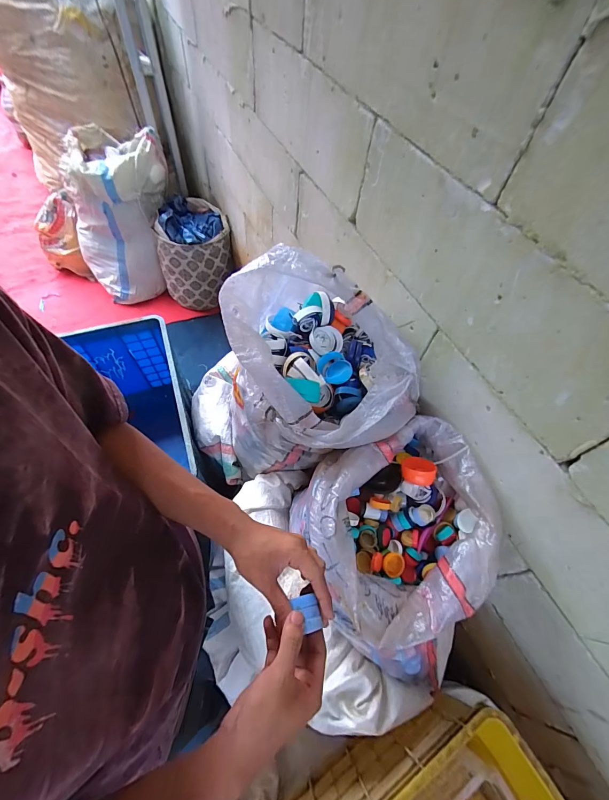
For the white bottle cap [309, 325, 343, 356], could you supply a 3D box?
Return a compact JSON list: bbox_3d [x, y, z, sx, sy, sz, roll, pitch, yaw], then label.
[{"bbox_3d":[0.046,-0.124,0.715,0.068,0.030,0.057,-15,94,-5],"label":"white bottle cap"}]

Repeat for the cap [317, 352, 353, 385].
[{"bbox_3d":[0.063,-0.061,0.698,0.061,0.042,0.065,2,58,-4],"label":"cap"}]

